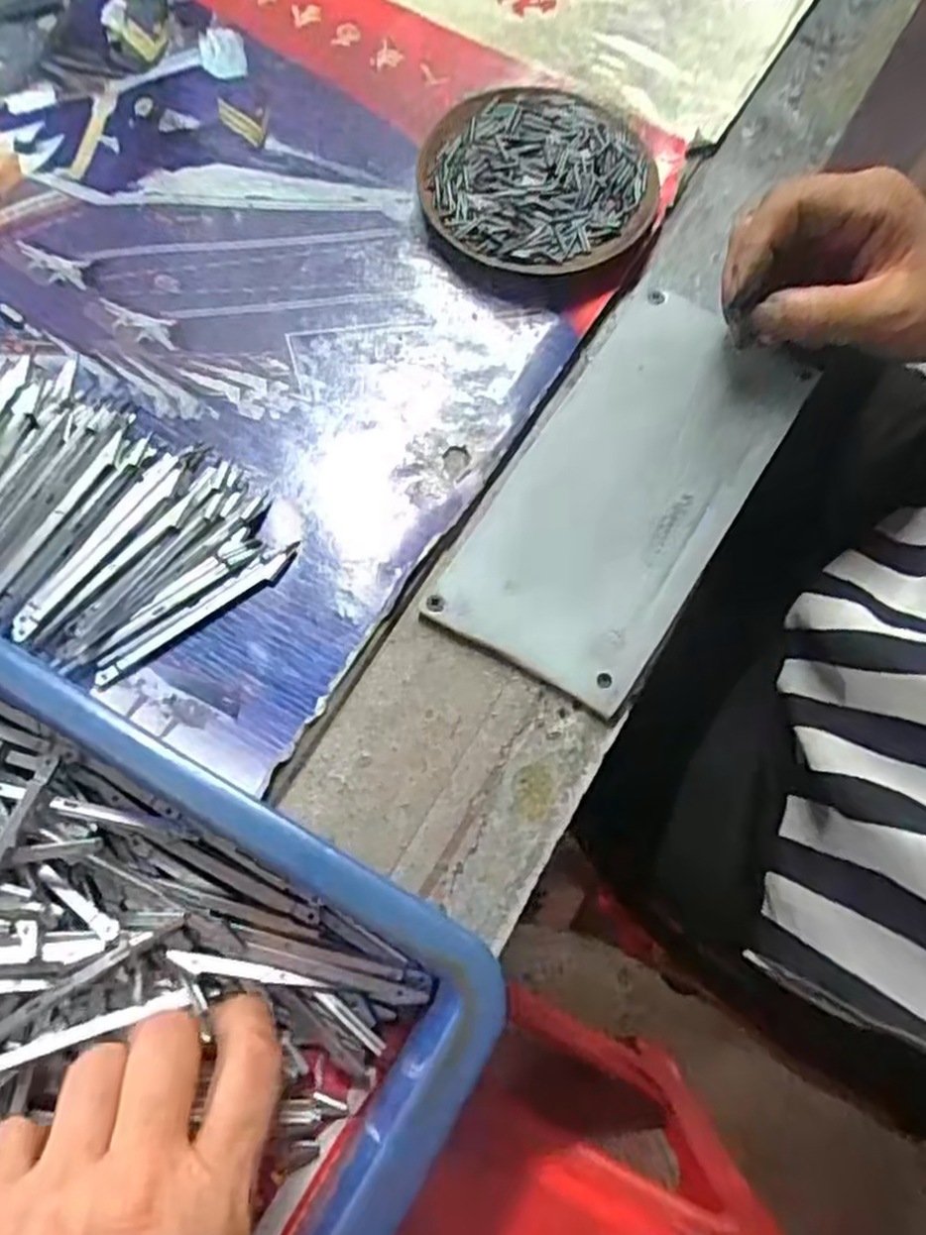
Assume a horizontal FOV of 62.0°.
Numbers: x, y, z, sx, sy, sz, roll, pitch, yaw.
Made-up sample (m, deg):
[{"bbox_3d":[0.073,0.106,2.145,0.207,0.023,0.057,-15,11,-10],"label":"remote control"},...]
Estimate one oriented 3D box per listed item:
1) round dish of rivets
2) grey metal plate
[{"bbox_3d":[0.039,-0.230,0.404,0.121,0.016,0.121,1,73,-4],"label":"round dish of rivets"},{"bbox_3d":[0.074,-0.063,0.347,0.095,0.010,0.198,32,74,5],"label":"grey metal plate"}]

